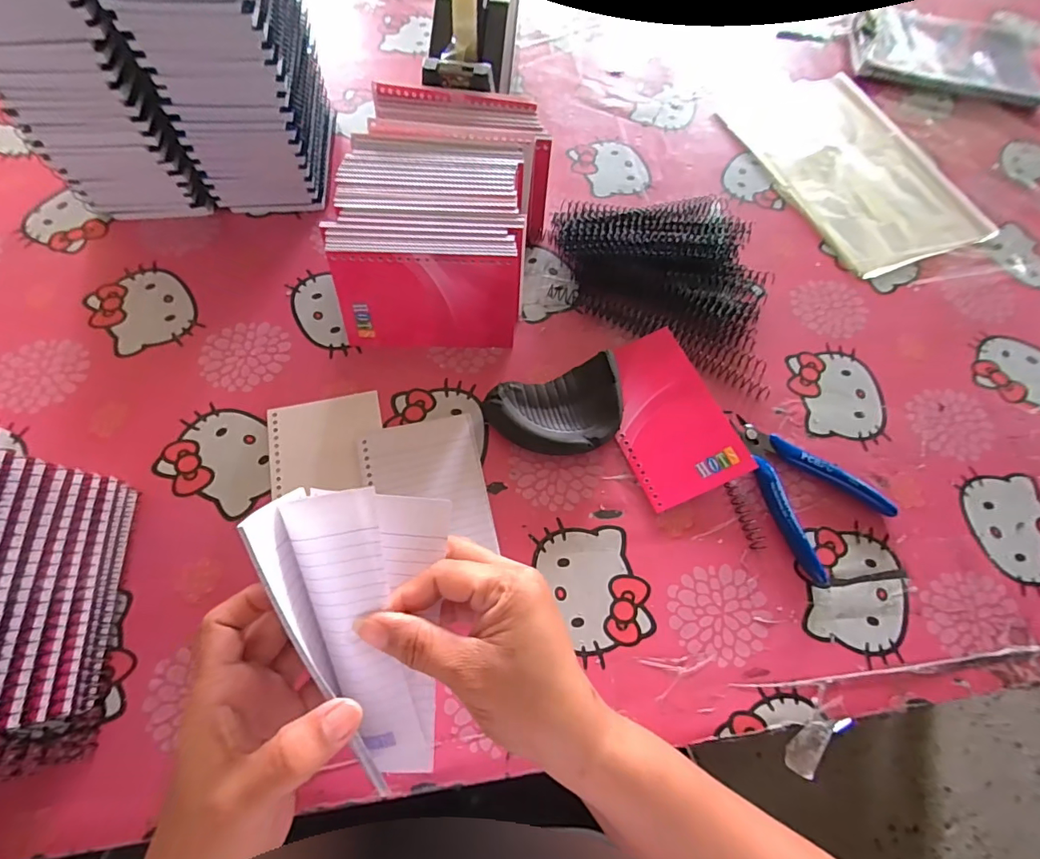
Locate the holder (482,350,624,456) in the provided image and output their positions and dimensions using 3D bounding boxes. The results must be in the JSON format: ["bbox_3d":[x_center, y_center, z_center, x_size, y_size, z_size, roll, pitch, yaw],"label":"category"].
[{"bbox_3d":[0.027,-0.011,0.358,0.097,0.031,0.066,-14,68,-9],"label":"holder"}]

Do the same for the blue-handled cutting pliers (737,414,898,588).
[{"bbox_3d":[0.199,0.042,0.355,0.082,0.014,0.116,-38,73,-18],"label":"blue-handled cutting pliers"}]

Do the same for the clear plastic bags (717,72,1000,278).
[{"bbox_3d":[0.342,-0.276,0.507,0.171,0.009,0.260,-19,69,-11],"label":"clear plastic bags"}]

